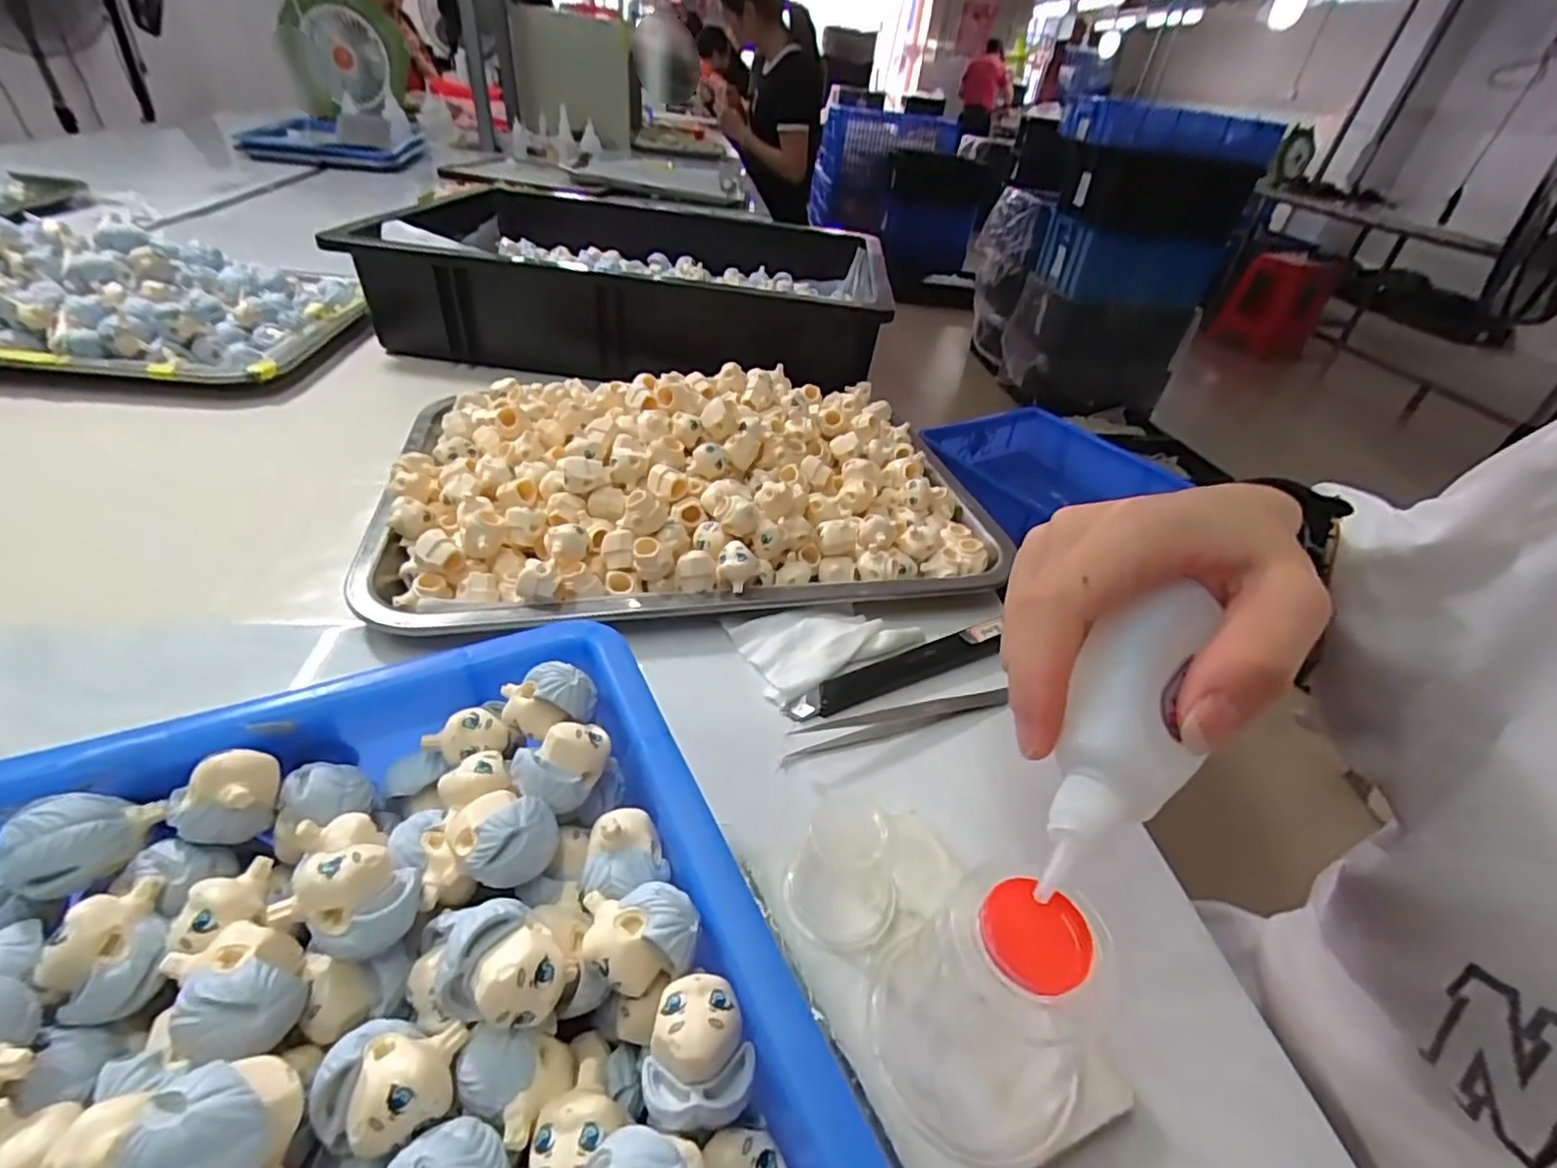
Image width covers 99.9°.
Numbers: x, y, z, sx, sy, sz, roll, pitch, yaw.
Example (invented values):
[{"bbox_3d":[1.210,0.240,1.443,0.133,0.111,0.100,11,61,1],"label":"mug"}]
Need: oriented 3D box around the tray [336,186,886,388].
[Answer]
[{"bbox_3d":[-0.127,-0.304,0.660,0.446,0.096,0.339,7,39,-1],"label":"tray"}]

